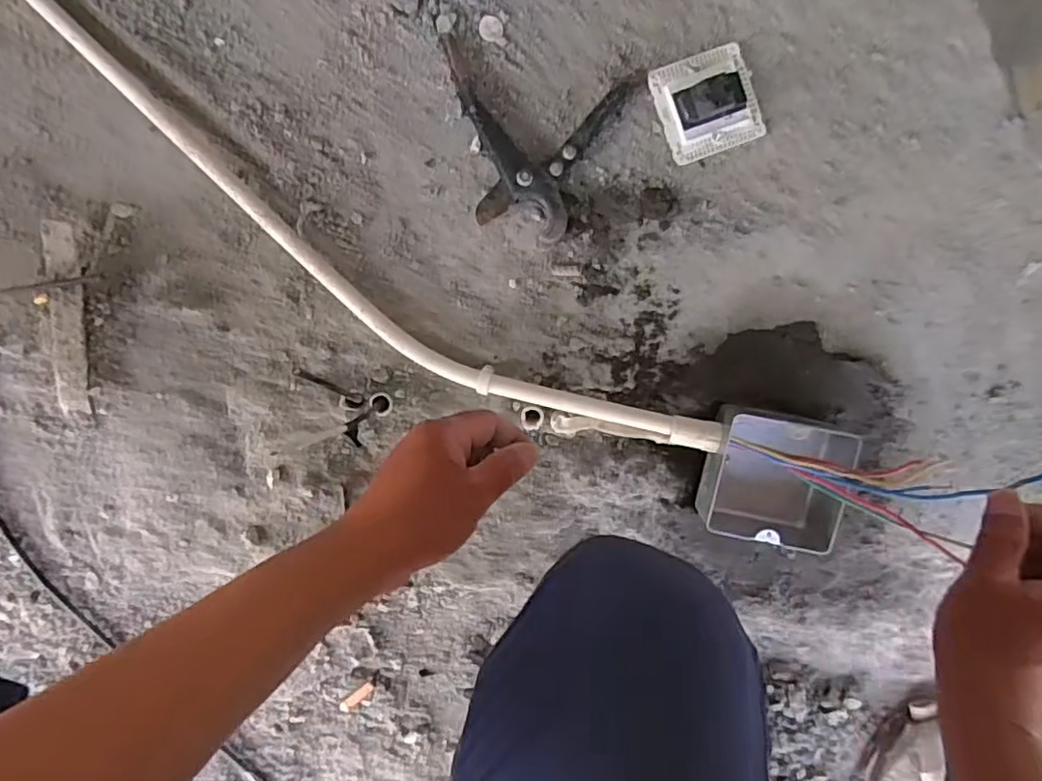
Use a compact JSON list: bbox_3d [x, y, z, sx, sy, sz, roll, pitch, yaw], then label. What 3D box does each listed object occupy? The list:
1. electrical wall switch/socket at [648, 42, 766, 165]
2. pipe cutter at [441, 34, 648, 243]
[{"bbox_3d":[0.158,-0.244,0.511,0.081,0.028,0.082,-19,91,1],"label":"electrical wall switch/socket"},{"bbox_3d":[0.008,-0.207,0.511,0.165,0.023,0.147,10,91,0],"label":"pipe cutter"}]

